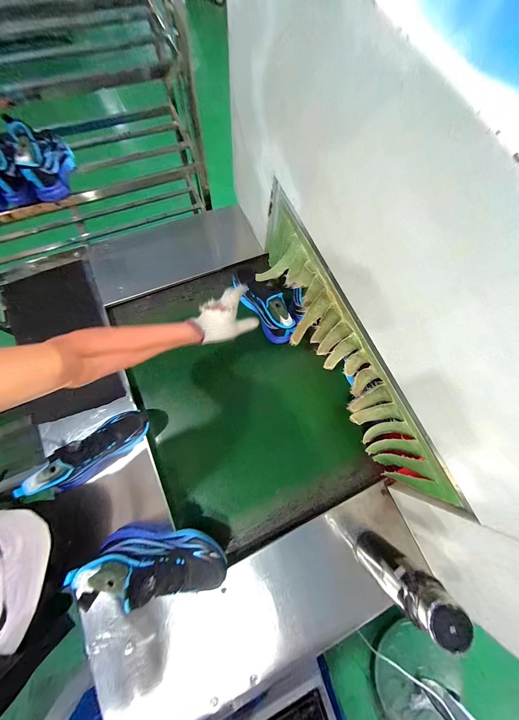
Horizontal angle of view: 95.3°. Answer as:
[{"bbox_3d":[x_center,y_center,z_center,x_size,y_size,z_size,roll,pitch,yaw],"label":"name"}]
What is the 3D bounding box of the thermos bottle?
[{"bbox_3d":[0.275,0.430,0.473,0.082,0.257,0.077,1,70,-2],"label":"thermos bottle"}]

